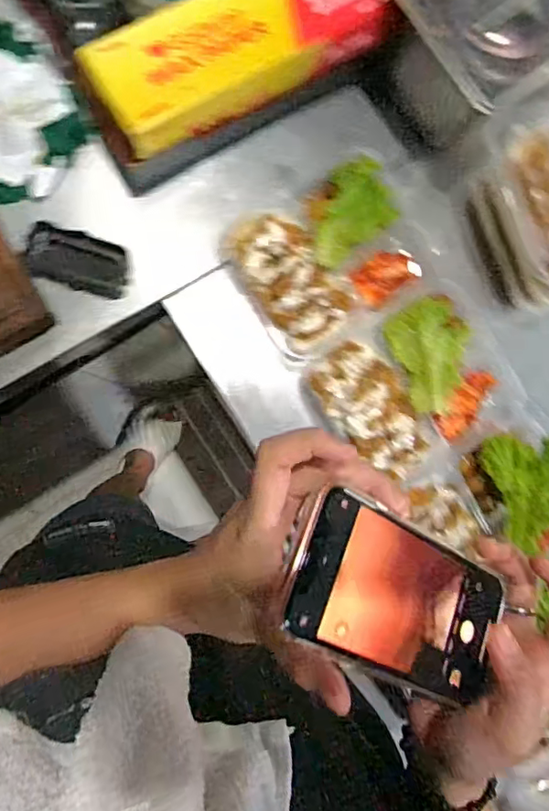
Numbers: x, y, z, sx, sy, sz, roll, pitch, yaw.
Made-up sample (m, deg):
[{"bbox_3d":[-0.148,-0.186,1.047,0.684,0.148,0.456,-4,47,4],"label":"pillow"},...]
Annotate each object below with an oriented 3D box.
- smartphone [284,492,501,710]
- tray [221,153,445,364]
[{"bbox_3d":[0.067,0.100,0.288,0.137,0.008,0.073,33,70,-24],"label":"smartphone"},{"bbox_3d":[0.067,-0.172,0.644,0.219,0.068,0.171,-34,92,-8],"label":"tray"}]

